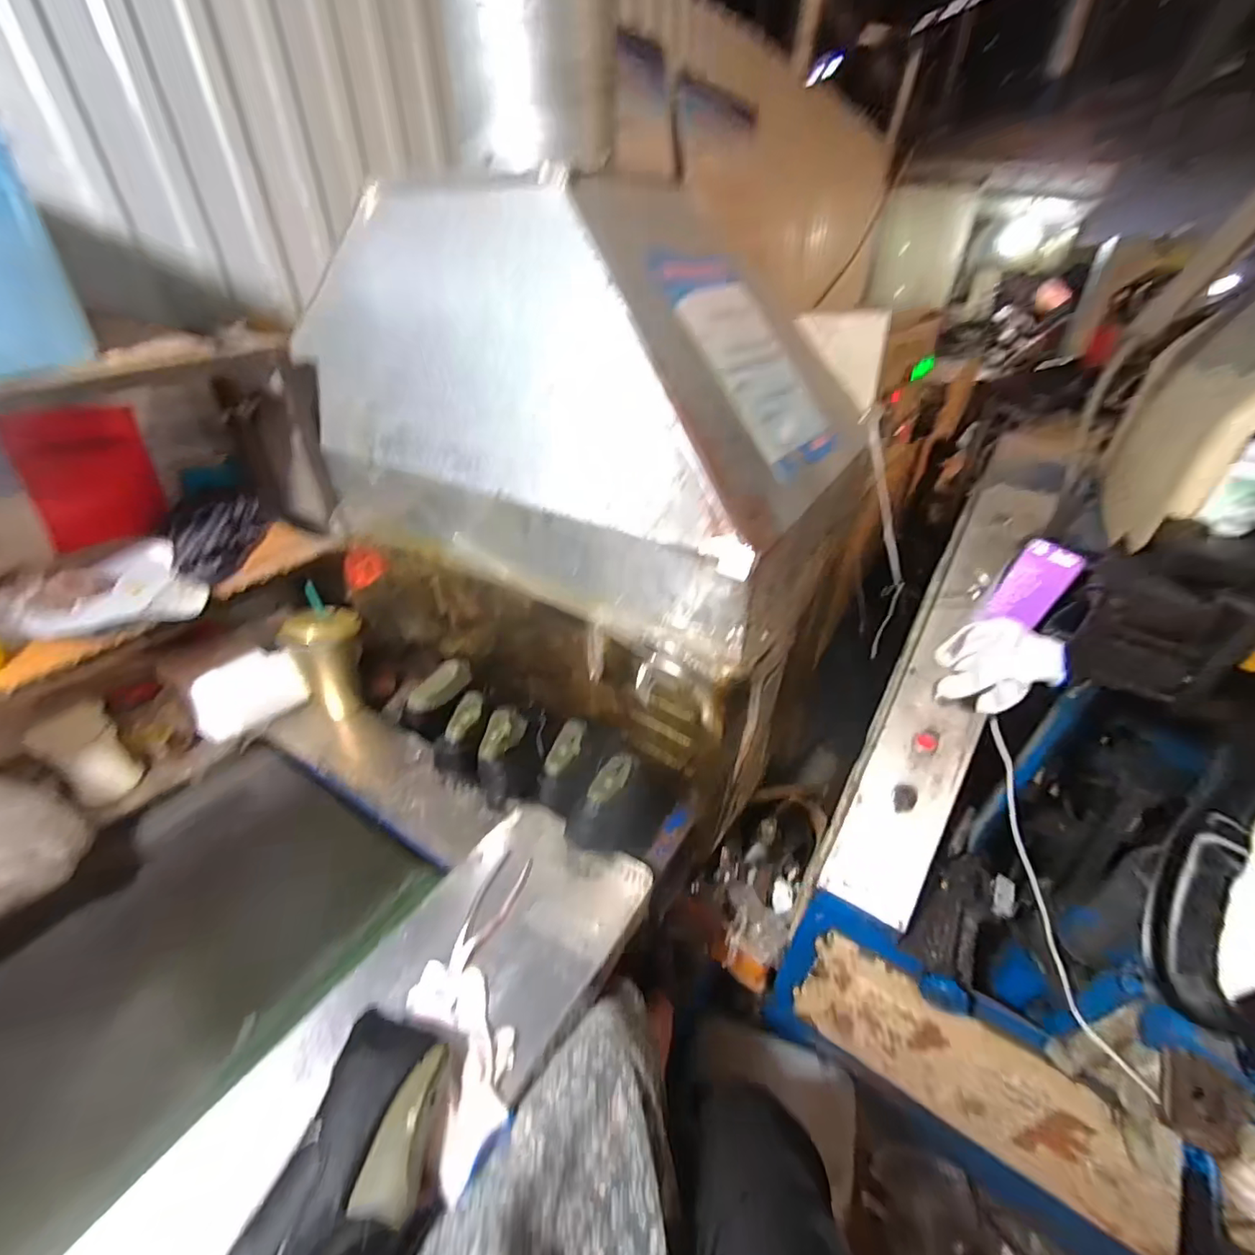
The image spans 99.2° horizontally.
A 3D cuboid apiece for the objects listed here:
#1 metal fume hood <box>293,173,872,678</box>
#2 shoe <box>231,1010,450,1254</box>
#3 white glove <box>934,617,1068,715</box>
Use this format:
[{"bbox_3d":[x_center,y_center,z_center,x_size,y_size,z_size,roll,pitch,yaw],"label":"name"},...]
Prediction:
[{"bbox_3d":[-0.044,-0.344,0.781,0.705,0.429,0.469,20,39,25],"label":"metal fume hood"},{"bbox_3d":[-0.218,0.459,0.402,0.105,0.088,0.258,5,35,6],"label":"shoe"},{"bbox_3d":[0.477,0.051,0.694,0.131,0.121,0.041,27,43,32],"label":"white glove"}]

